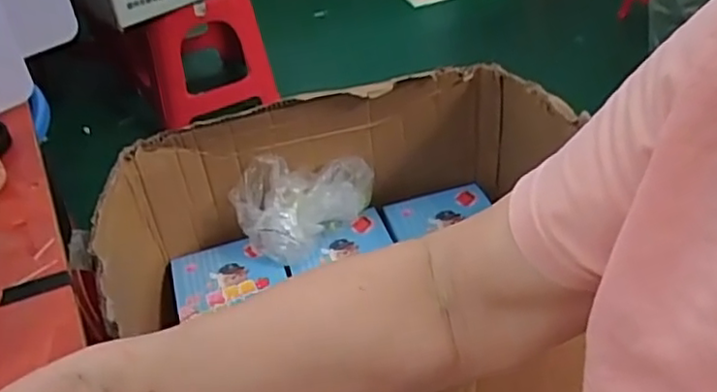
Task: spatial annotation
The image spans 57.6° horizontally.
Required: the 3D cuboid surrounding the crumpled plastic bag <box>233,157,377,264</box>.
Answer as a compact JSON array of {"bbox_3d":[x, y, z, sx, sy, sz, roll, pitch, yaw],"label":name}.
[{"bbox_3d":[-0.069,0.010,0.870,0.186,0.081,0.111,-10,42,-8],"label":"crumpled plastic bag"}]

